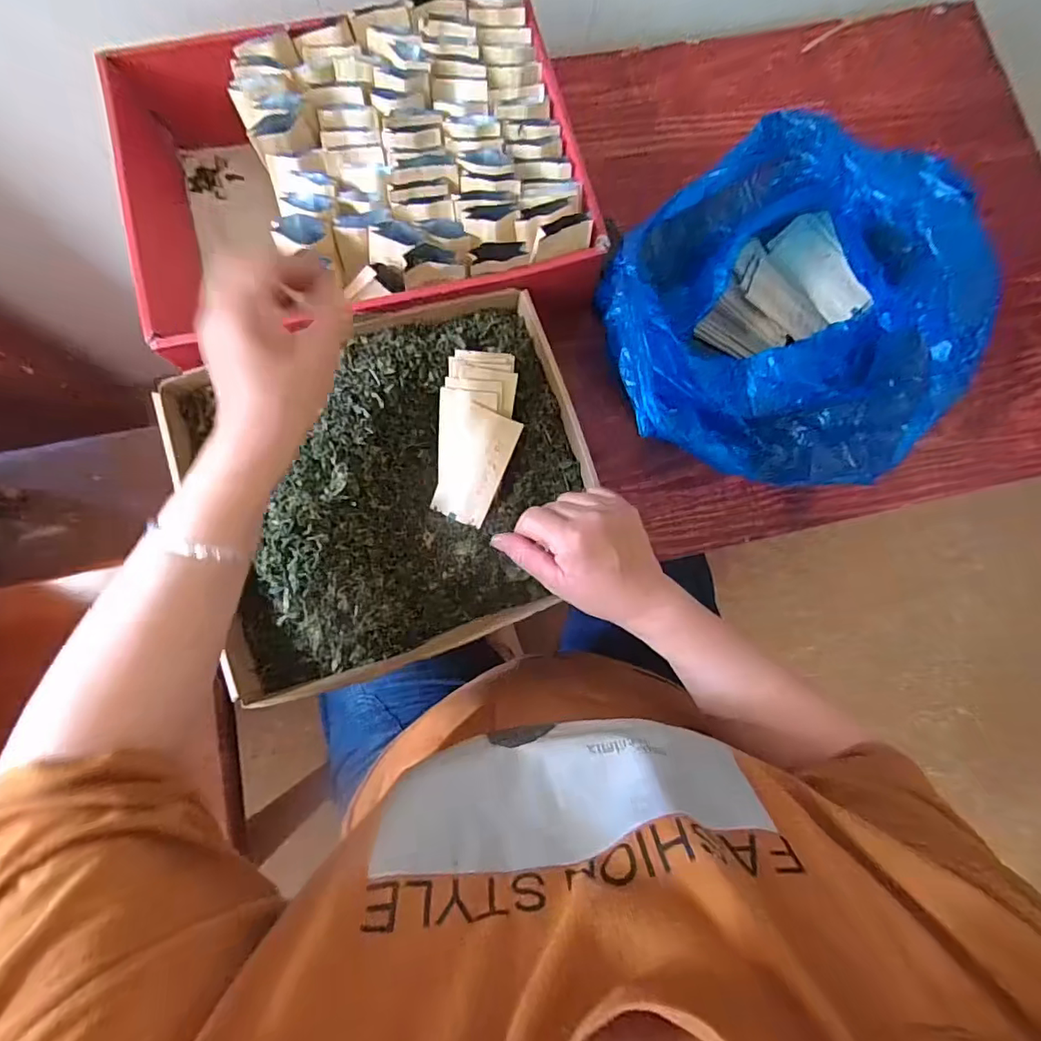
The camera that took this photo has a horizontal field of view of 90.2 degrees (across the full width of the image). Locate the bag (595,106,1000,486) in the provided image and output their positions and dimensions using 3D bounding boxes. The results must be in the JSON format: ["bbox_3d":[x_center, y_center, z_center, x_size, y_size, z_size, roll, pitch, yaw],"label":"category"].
[{"bbox_3d":[0.242,-0.195,0.492,0.310,0.137,0.297,7,81,0],"label":"bag"}]

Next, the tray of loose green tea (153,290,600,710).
[{"bbox_3d":[-0.103,-0.026,0.464,0.319,0.077,0.275,-18,82,-4],"label":"tray of loose green tea"}]

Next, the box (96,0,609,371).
[{"bbox_3d":[-0.159,-0.317,0.496,0.406,0.108,0.297,-14,82,-4],"label":"box"}]

